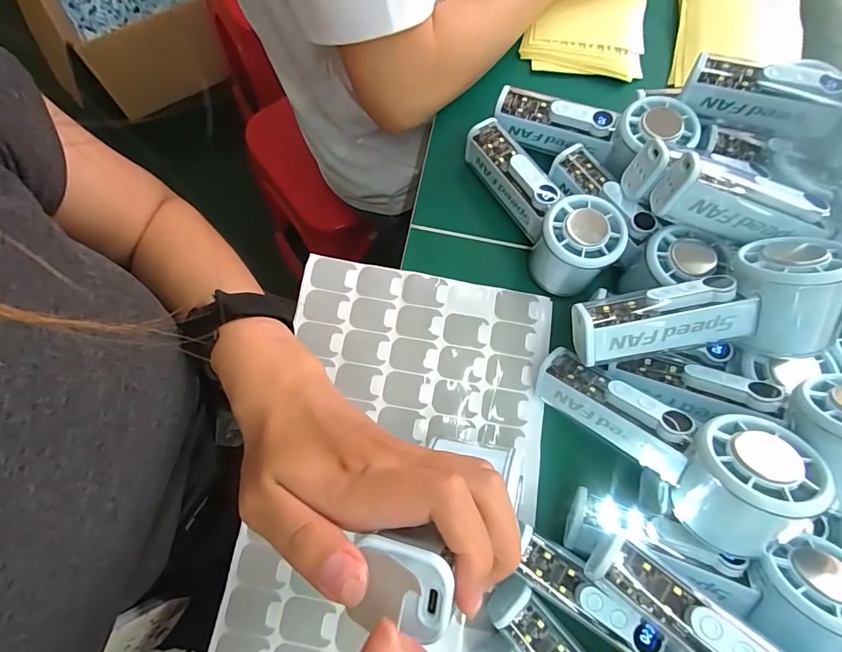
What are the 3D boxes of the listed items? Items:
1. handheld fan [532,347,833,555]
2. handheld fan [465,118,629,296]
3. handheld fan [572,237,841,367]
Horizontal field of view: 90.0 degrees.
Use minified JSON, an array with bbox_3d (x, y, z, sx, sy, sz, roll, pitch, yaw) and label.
[{"bbox_3d":[0.146,0.066,0.262,0.061,0.055,0.151,-46,48,-14],"label":"handheld fan"},{"bbox_3d":[0.089,-0.096,0.331,0.060,0.060,0.158,-27,75,-10],"label":"handheld fan"},{"bbox_3d":[0.175,-0.010,0.260,0.150,0.048,0.069,-12,72,13],"label":"handheld fan"}]

